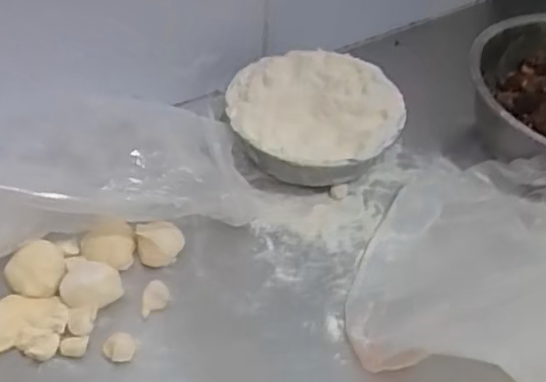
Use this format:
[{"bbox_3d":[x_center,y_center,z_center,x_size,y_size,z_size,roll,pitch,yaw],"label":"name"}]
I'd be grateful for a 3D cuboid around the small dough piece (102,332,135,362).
[{"bbox_3d":[-0.119,0.123,0.468,0.022,0.017,0.019,-29,54,-27],"label":"small dough piece"}]

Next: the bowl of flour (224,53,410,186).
[{"bbox_3d":[0.042,-0.066,0.605,0.174,0.078,0.151,-6,47,-9],"label":"bowl of flour"}]

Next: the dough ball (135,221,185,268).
[{"bbox_3d":[-0.099,0.047,0.533,0.040,0.029,0.030,-12,48,-14],"label":"dough ball"}]

